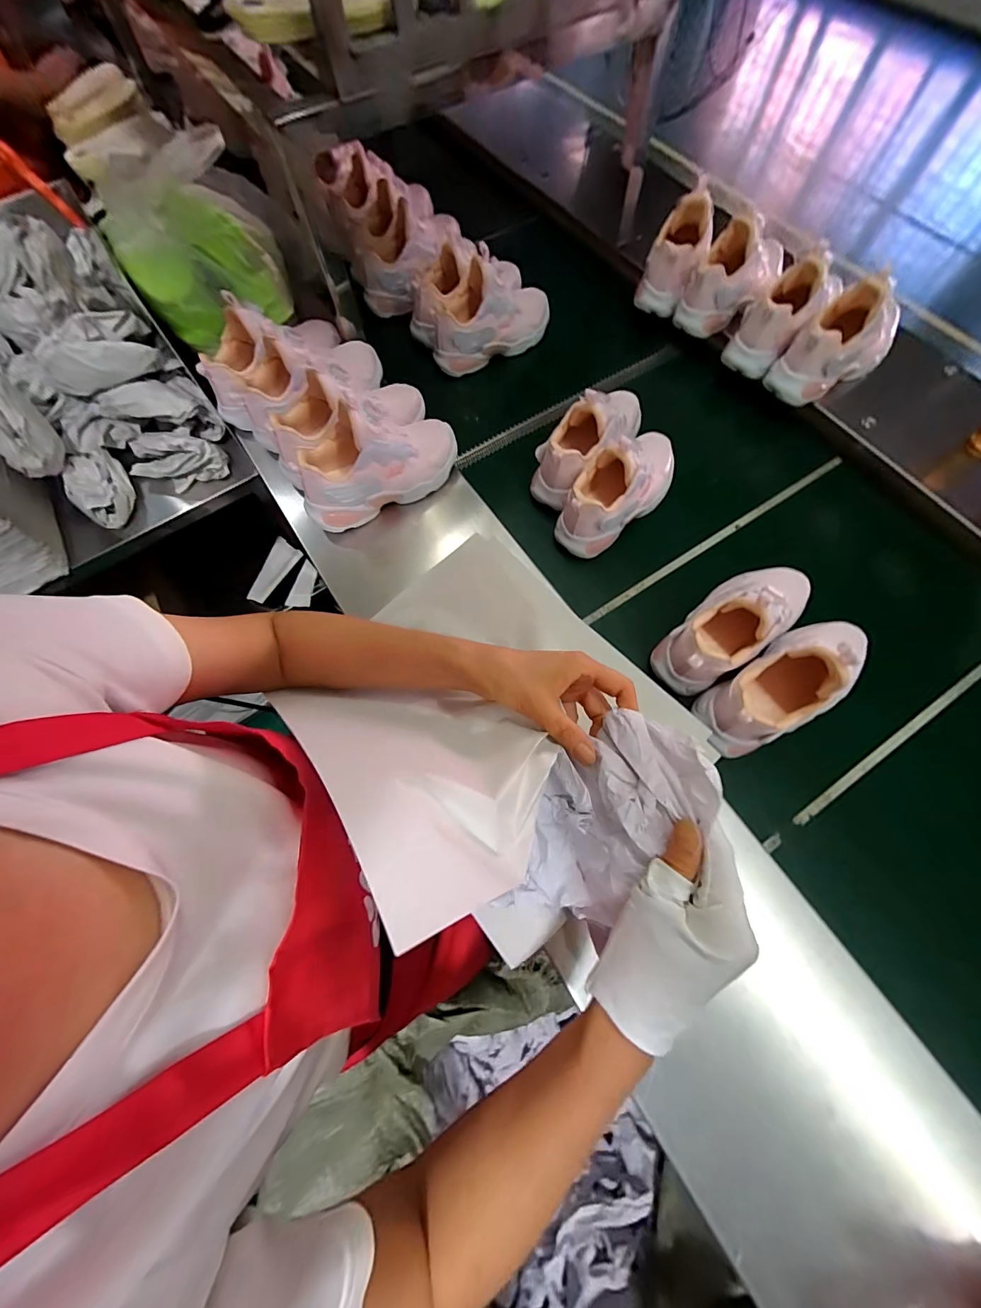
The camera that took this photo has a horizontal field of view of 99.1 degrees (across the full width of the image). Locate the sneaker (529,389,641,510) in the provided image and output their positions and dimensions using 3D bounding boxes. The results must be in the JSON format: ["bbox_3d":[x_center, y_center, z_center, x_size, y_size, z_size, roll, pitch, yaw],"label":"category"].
[{"bbox_3d":[0.141,-0.301,0.562,0.072,0.093,0.207,43,76,13],"label":"sneaker"}]

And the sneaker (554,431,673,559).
[{"bbox_3d":[0.175,-0.226,0.538,0.209,0.109,0.083,-40,75,-12],"label":"sneaker"}]

